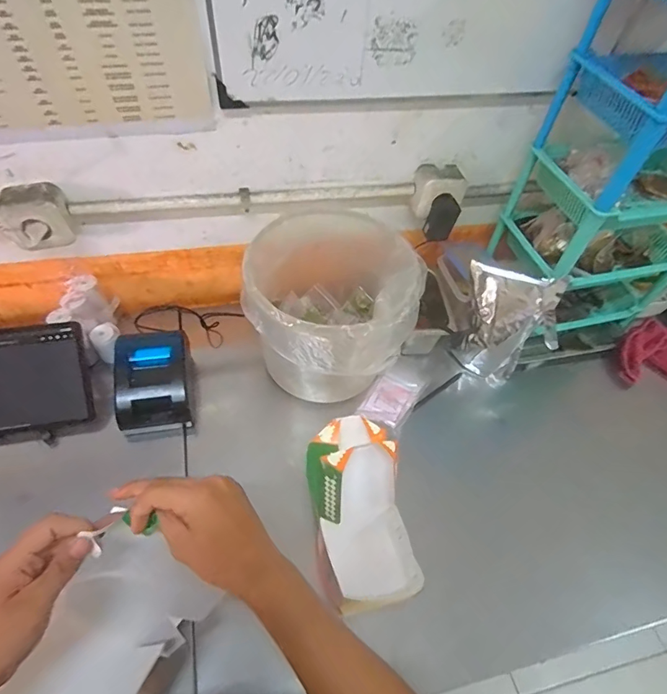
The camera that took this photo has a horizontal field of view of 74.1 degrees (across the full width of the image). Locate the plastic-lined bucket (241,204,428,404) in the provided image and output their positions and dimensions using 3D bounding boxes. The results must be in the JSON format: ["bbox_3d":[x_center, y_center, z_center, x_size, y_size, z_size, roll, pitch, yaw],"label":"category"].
[{"bbox_3d":[-0.008,-0.066,0.752,0.257,0.230,0.278,3,53,-4],"label":"plastic-lined bucket"}]

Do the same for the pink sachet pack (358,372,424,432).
[{"bbox_3d":[0.099,0.091,0.768,0.075,0.020,0.106,29,56,15],"label":"pink sachet pack"}]

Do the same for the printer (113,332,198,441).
[{"bbox_3d":[-0.297,0.061,0.747,0.118,0.089,0.150,-6,54,-10],"label":"printer"}]

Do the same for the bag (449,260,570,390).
[{"bbox_3d":[0.302,-0.039,0.811,0.151,0.210,0.096,12,53,3],"label":"bag"}]

